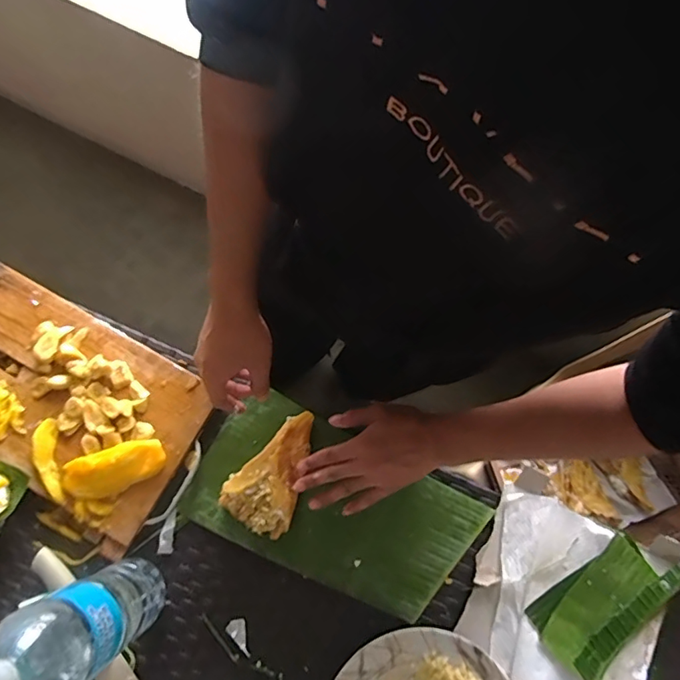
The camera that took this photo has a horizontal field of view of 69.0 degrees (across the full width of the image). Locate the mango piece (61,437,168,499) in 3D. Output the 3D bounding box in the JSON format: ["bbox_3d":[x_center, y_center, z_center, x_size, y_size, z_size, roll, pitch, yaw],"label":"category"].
[{"bbox_3d":[-0.260,0.150,0.573,0.111,0.030,0.049,-21,78,-7],"label":"mango piece"}]

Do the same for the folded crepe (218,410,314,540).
[{"bbox_3d":[-0.085,0.152,0.585,0.084,0.017,0.141,14,72,5],"label":"folded crepe"}]

